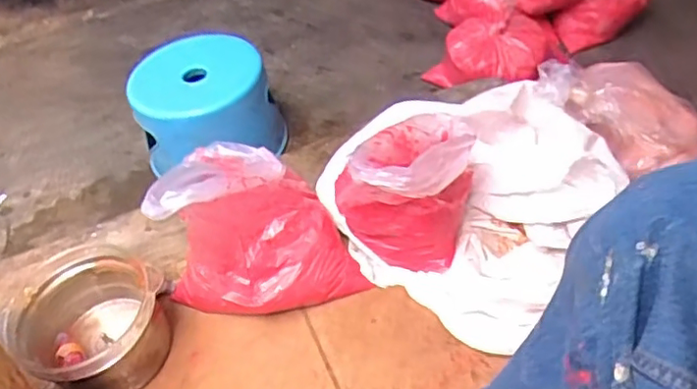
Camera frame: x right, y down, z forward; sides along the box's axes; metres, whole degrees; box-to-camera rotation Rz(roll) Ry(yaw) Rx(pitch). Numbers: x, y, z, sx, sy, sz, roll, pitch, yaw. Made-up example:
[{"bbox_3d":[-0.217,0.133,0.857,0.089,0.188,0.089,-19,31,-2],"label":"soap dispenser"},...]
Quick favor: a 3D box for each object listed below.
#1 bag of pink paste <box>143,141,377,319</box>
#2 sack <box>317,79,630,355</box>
[{"bbox_3d":[-0.100,0.034,0.789,0.242,0.215,0.182,7,47,13],"label":"bag of pink paste"},{"bbox_3d":[0.163,-0.033,0.814,0.295,0.223,0.360,28,54,29],"label":"sack"}]

